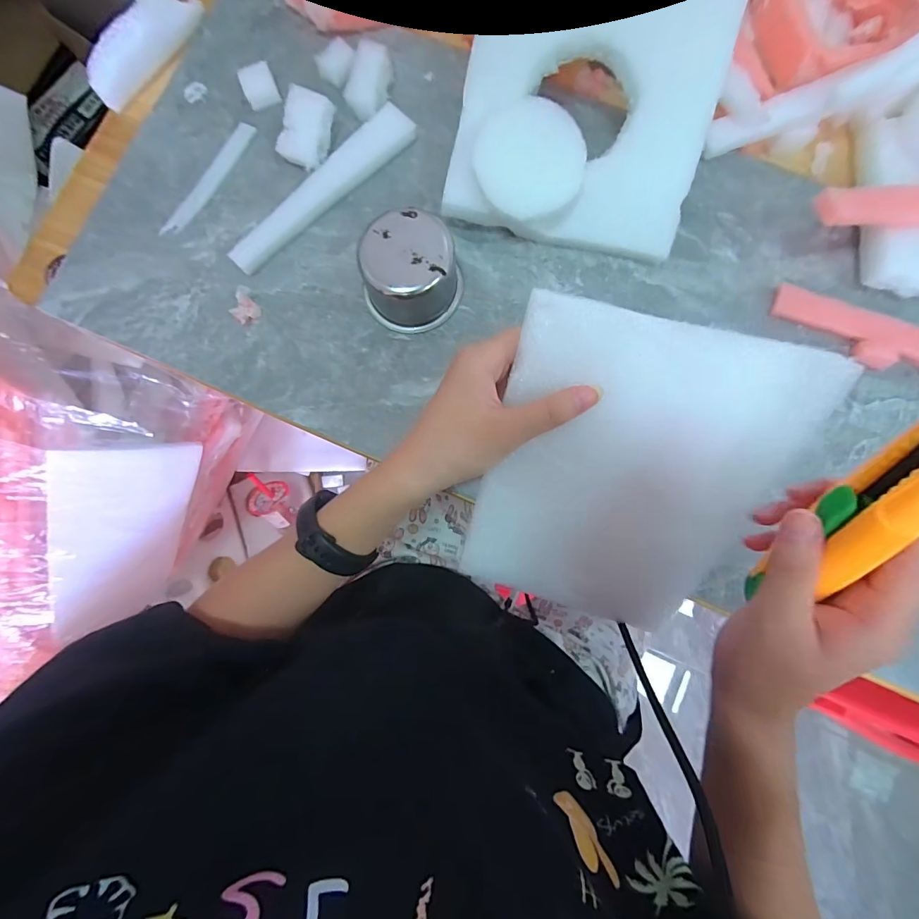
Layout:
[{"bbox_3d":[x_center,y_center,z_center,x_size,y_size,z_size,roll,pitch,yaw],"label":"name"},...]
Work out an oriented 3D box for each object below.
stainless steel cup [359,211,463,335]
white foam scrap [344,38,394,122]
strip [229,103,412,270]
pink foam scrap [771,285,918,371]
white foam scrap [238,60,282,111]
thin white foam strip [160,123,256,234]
[{"bbox_3d":[-0.036,-0.139,0.315,0.072,0.048,0.069,-2,83,0],"label":"stainless steel cup"},{"bbox_3d":[-0.073,-0.307,0.345,0.028,0.023,0.055,11,83,2],"label":"white foam scrap"},{"bbox_3d":[-0.112,-0.218,0.338,0.177,0.018,0.026,-42,84,-4],"label":"strip"},{"bbox_3d":[0.304,-0.096,0.320,0.133,0.017,0.031,19,84,3],"label":"pink foam scrap"},{"bbox_3d":[-0.171,-0.319,0.361,0.028,0.014,0.033,-25,83,-2],"label":"white foam scrap"},{"bbox_3d":[-0.207,-0.233,0.351,0.018,0.004,0.115,33,85,4],"label":"thin white foam strip"}]

